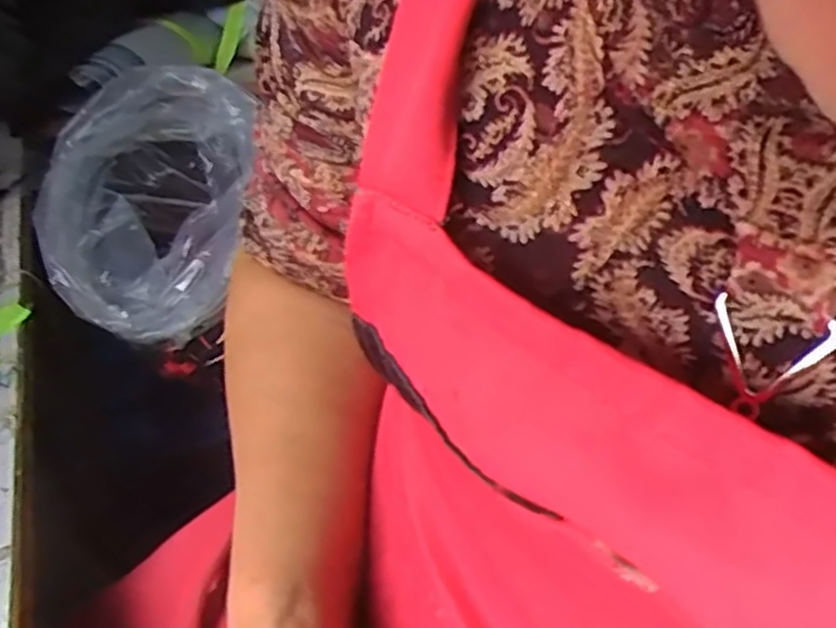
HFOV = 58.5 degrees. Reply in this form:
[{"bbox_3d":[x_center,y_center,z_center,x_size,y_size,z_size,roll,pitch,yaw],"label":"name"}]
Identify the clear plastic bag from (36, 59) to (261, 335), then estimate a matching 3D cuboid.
[{"bbox_3d":[-0.257,-0.112,0.704,0.193,0.179,0.226,-24,36,-27],"label":"clear plastic bag"}]

